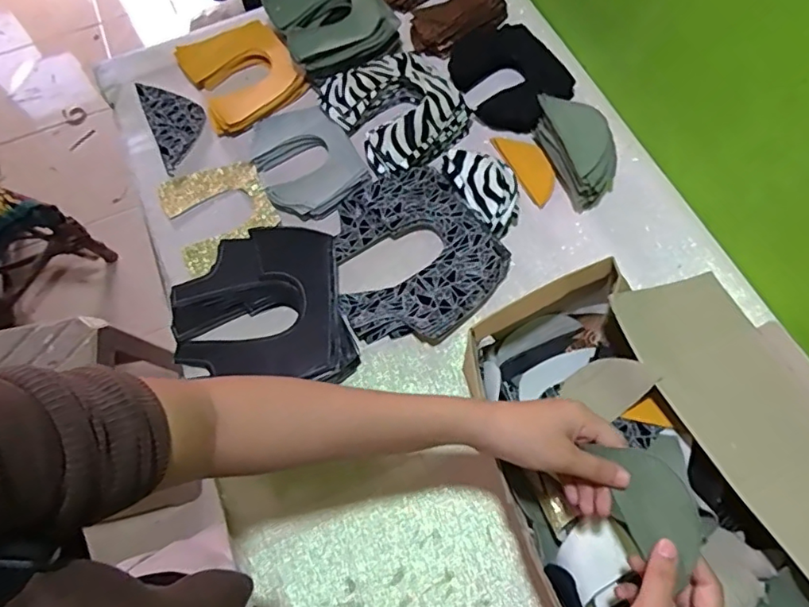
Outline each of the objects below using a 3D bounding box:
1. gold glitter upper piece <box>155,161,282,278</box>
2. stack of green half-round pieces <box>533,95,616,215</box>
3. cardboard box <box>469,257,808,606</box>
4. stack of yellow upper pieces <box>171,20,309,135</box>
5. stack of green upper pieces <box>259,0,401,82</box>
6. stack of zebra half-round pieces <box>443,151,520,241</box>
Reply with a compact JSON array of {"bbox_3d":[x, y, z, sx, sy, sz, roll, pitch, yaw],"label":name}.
[{"bbox_3d":[-0.228,-0.112,0.693,0.121,0.019,0.148,-26,66,-11],"label":"gold glitter upper piece"},{"bbox_3d":[0.207,-0.187,0.668,0.061,0.058,0.135,-20,67,-6],"label":"stack of green half-round pieces"},{"bbox_3d":[0.261,0.131,0.496,0.327,0.101,0.343,-17,67,-5],"label":"cardboard box"},{"bbox_3d":[-0.220,-0.312,0.766,0.135,0.028,0.157,-28,68,-9],"label":"stack of yellow upper pieces"},{"bbox_3d":[-0.099,-0.385,0.759,0.145,0.051,0.166,-28,68,-9],"label":"stack of green upper pieces"},{"bbox_3d":[0.098,-0.135,0.662,0.069,0.036,0.114,-26,68,-9],"label":"stack of zebra half-round pieces"}]

